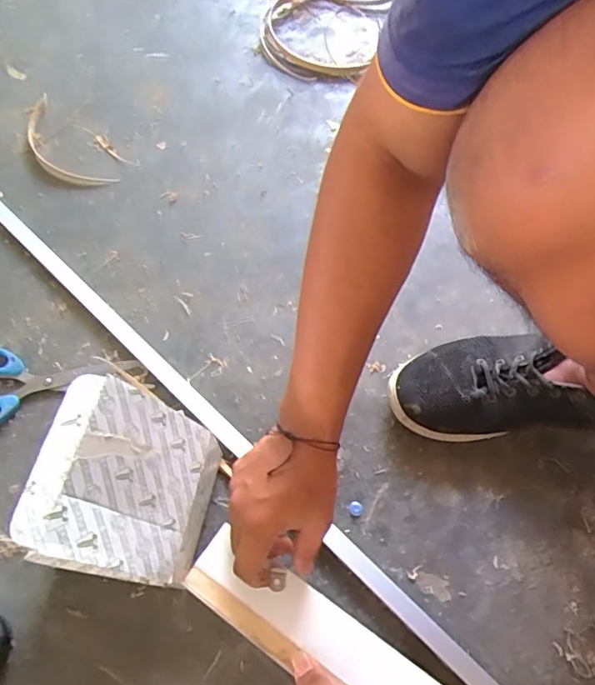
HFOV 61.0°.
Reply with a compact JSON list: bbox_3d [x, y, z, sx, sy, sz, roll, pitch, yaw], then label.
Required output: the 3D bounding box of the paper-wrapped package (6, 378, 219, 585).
[{"bbox_3d":[-0.122,0.105,0.377,0.023,0.140,0.123,-9,56,35],"label":"paper-wrapped package"}]

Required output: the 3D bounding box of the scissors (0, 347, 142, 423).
[{"bbox_3d":[-0.267,0.042,0.527,0.186,0.010,0.096,-4,63,-3],"label":"scissors"}]

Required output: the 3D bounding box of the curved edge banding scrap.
[{"bbox_3d":[-0.319,-0.262,0.676,0.066,0.014,0.194,-37,69,-18],"label":"curved edge banding scrap"}]

